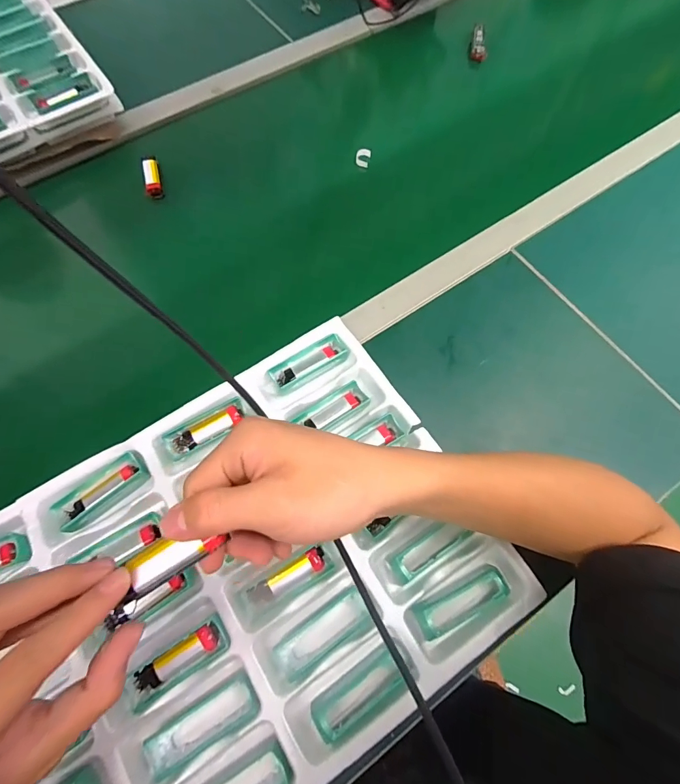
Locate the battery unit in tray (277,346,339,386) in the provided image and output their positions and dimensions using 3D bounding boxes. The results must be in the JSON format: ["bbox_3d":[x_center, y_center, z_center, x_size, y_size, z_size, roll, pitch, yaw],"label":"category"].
[{"bbox_3d":[-0.034,-0.028,0.412,0.068,0.008,0.013,-28,72,-11],"label":"battery unit in tray"}]

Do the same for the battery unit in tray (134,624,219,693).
[{"bbox_3d":[-0.128,0.211,0.319,0.066,0.016,0.018,-30,73,-12],"label":"battery unit in tray"}]

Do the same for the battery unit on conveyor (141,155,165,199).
[{"bbox_3d":[-0.243,-0.279,0.521,0.018,0.019,0.055,-9,89,-5],"label":"battery unit on conveyor"}]

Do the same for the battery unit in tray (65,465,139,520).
[{"bbox_3d":[-0.216,0.090,0.365,0.066,0.009,0.013,-42,75,-15],"label":"battery unit in tray"}]

